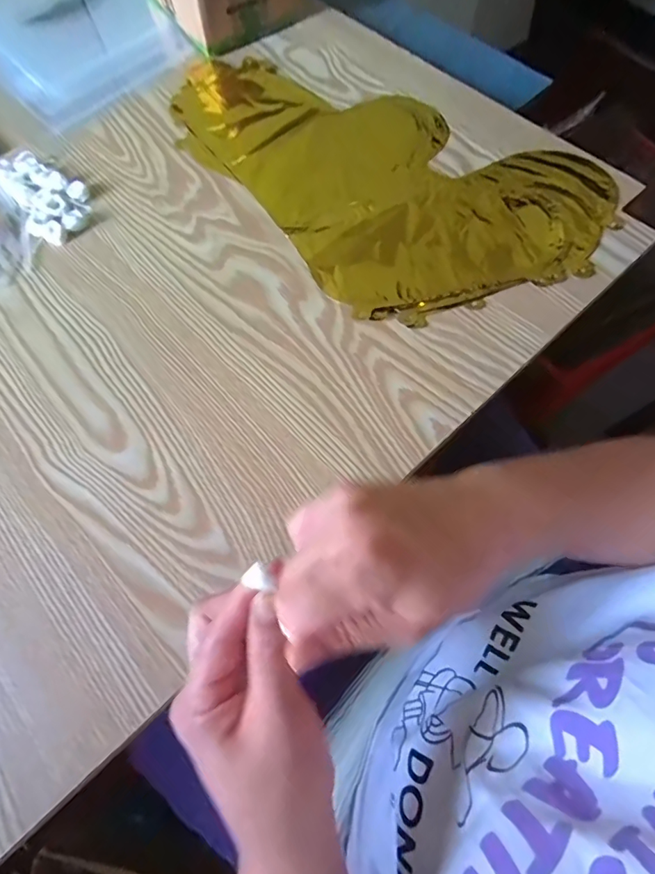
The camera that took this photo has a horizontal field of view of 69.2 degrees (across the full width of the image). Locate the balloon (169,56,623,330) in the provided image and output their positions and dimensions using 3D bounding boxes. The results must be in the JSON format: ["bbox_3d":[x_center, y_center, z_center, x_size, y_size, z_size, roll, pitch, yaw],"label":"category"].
[{"bbox_3d":[0.037,-0.275,0.458,0.259,0.016,0.434,-39,70,-13],"label":"balloon"}]

